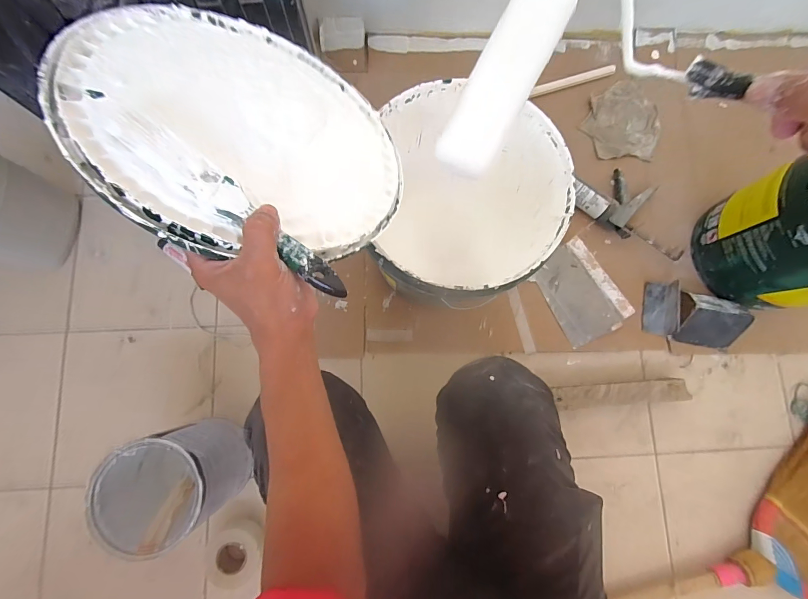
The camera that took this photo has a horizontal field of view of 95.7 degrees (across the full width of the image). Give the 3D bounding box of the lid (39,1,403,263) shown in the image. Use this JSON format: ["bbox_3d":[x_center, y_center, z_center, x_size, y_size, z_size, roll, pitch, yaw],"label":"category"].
[{"bbox_3d":[-0.135,-0.171,0.347,0.287,0.021,0.285,-2,65,-34],"label":"lid"}]

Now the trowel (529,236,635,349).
[{"bbox_3d":[0.380,-0.014,0.799,0.140,0.042,0.200,-32,83,-6],"label":"trowel"}]

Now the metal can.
[{"bbox_3d":[-0.386,0.302,0.619,0.169,0.172,0.156,-5,80,-4],"label":"metal can"}]

